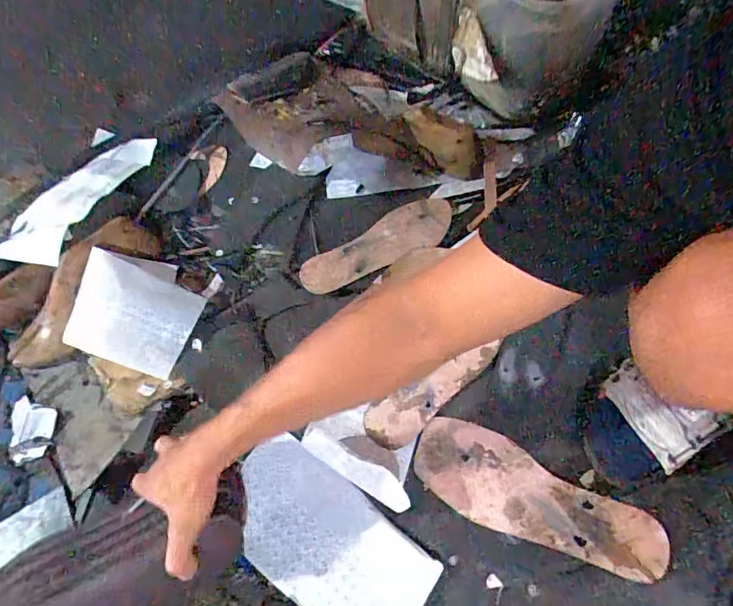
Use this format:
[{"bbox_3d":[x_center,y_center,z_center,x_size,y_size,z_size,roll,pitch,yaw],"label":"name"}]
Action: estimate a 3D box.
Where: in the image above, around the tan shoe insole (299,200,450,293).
[{"bbox_3d":[0.019,-0.083,0.682,0.237,0.011,0.079,-27,57,-11],"label":"tan shoe insole"}]

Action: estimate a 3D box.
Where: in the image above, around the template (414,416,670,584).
[{"bbox_3d":[0.177,0.208,0.515,0.257,0.010,0.093,23,63,16],"label":"template"}]

